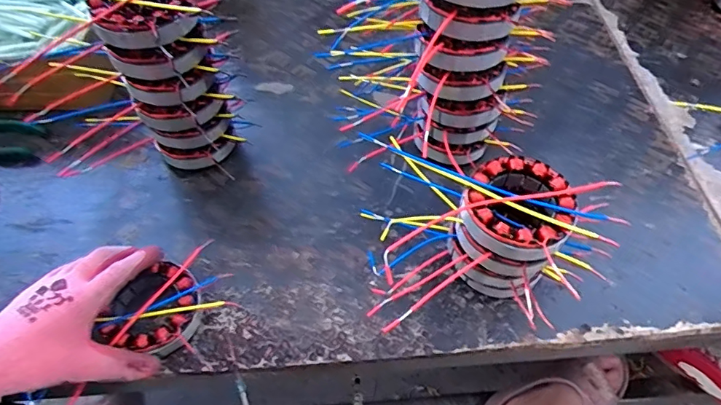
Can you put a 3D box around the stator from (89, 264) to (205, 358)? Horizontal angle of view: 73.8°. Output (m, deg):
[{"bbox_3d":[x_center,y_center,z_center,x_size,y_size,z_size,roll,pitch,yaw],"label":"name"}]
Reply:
[{"bbox_3d":[-0.182,0.099,0.430,0.072,0.031,0.083,30,63,16],"label":"stator"}]

